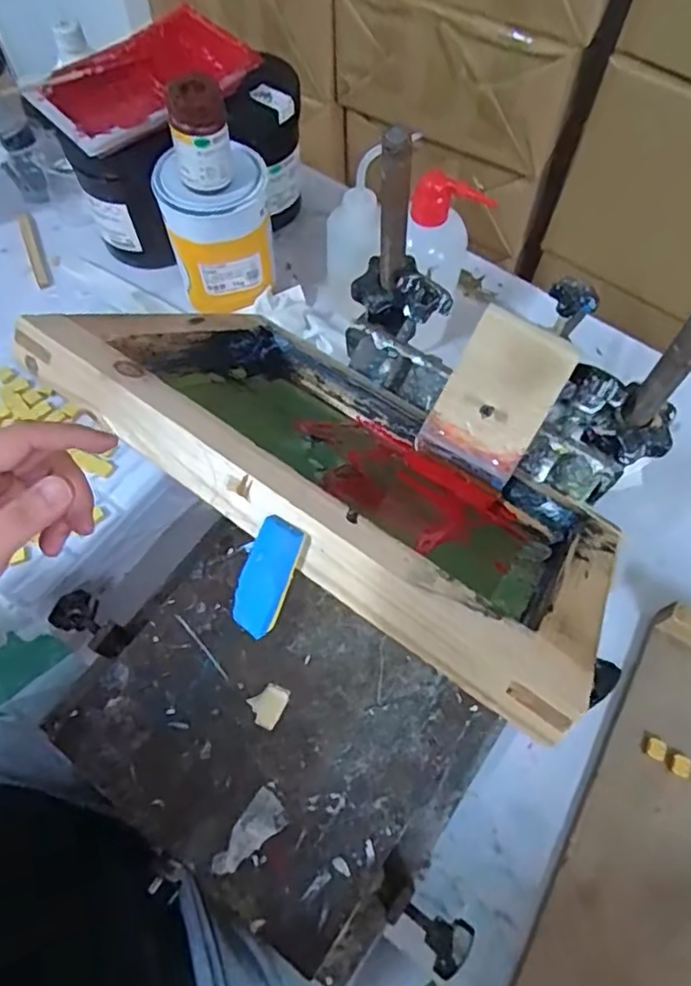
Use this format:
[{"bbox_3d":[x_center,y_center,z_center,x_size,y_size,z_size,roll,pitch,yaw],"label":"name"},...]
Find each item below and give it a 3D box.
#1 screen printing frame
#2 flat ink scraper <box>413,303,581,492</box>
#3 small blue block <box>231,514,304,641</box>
[{"bbox_3d":[0.001,-0.017,0.334,0.296,0.204,0.042,33,111,15],"label":"screen printing frame"},{"bbox_3d":[0.090,-0.054,0.366,0.061,0.097,0.012,29,22,5],"label":"flat ink scraper"},{"bbox_3d":[-0.034,0.035,0.256,0.021,0.006,0.052,24,107,11],"label":"small blue block"}]

